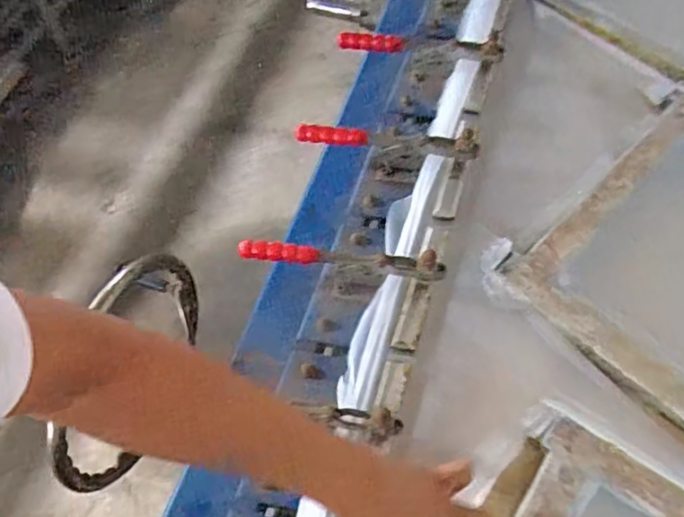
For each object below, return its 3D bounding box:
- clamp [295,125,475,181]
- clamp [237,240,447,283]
[{"bbox_3d":[0.052,-0.126,0.698,0.210,0.065,0.030,8,61,8],"label":"clamp"},{"bbox_3d":[-0.001,0.004,0.610,0.212,0.039,0.025,6,61,7],"label":"clamp"}]

